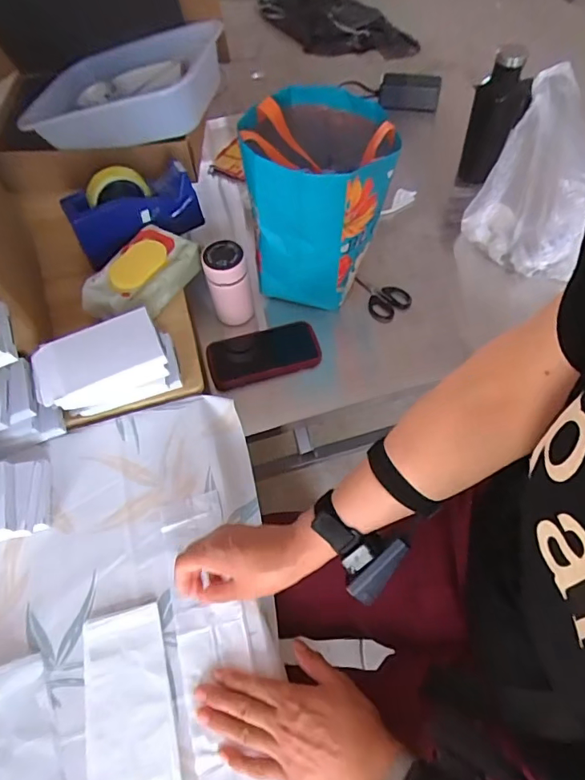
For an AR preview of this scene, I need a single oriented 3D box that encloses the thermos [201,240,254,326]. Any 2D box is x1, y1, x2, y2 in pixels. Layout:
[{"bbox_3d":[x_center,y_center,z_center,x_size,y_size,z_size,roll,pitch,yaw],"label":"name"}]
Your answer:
[{"bbox_3d":[-0.097,-0.162,0.741,0.060,0.128,0.053,-9,59,-1],"label":"thermos"}]

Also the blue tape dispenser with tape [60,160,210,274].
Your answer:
[{"bbox_3d":[-0.256,-0.299,0.775,0.202,0.112,0.061,-22,60,-9],"label":"blue tape dispenser with tape"}]

